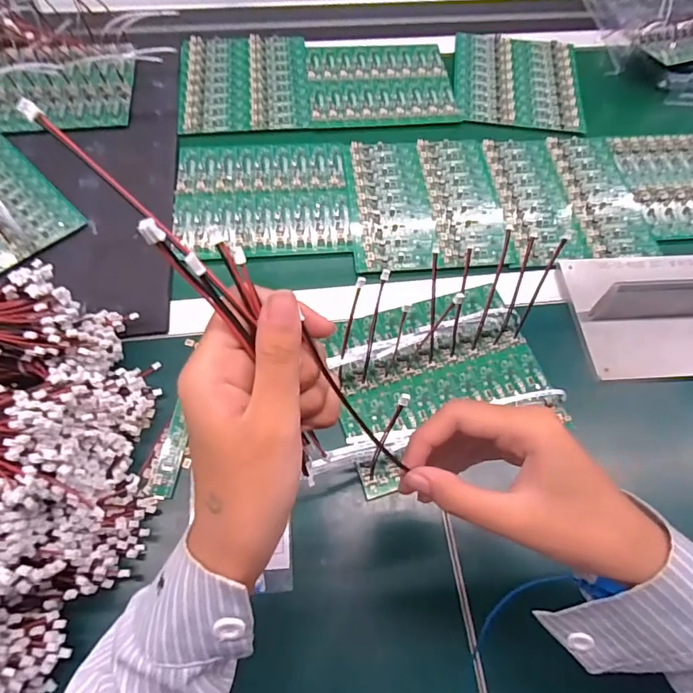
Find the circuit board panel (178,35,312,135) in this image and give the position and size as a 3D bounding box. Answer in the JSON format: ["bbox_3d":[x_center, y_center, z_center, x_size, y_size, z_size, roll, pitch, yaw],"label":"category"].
[{"bbox_3d":[-0.138,-0.363,0.647,0.170,0.014,0.190,-5,61,-5],"label":"circuit board panel"}]

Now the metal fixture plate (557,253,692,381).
[{"bbox_3d":[0.332,-0.042,0.464,0.206,0.051,0.140,-2,63,-2],"label":"metal fixture plate"}]

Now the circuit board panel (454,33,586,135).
[{"bbox_3d":[0.239,-0.369,0.660,0.173,0.010,0.185,7,61,2],"label":"circuit board panel"}]

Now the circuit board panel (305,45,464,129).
[{"bbox_3d":[0.047,-0.362,0.648,0.193,0.008,0.167,-3,61,-4],"label":"circuit board panel"}]

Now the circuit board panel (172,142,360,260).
[{"bbox_3d":[-0.093,-0.176,0.552,0.204,0.015,0.171,-4,61,-4],"label":"circuit board panel"}]

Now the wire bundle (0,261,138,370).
[{"bbox_3d":[-0.303,-0.011,0.409,0.194,0.087,0.089,-13,85,-5],"label":"wire bundle"}]

